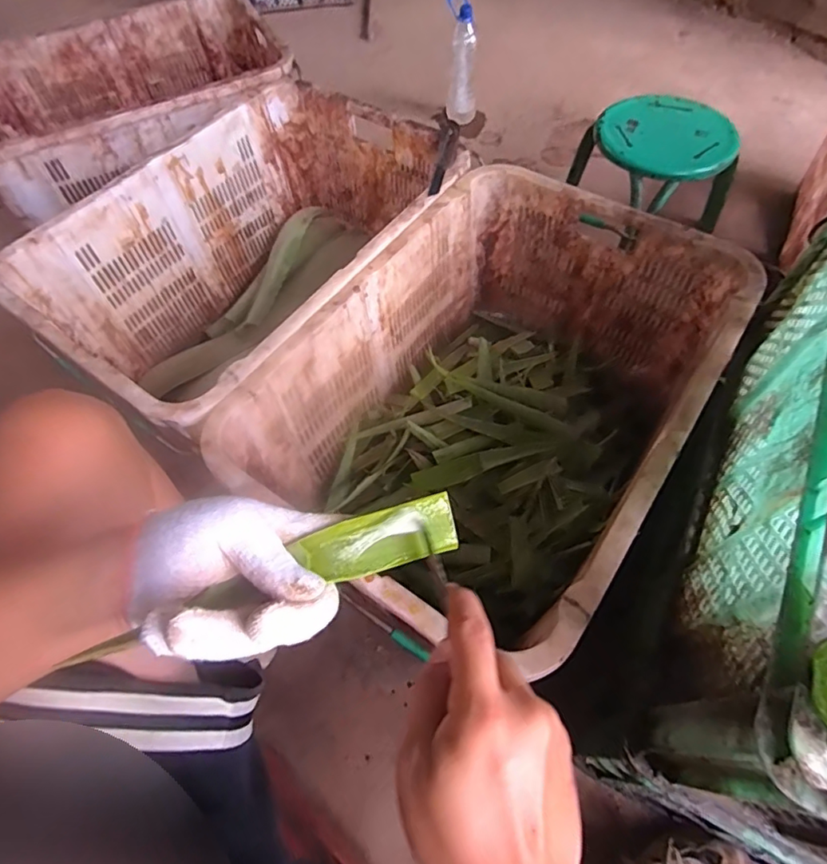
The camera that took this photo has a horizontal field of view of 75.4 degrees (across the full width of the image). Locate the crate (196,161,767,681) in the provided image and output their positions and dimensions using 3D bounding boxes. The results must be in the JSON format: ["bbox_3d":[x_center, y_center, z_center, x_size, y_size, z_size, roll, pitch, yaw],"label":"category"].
[{"bbox_3d":[0.118,-0.046,0.804,0.489,0.309,0.659,31,65,20],"label":"crate"}]

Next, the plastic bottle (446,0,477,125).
[{"bbox_3d":[0.136,-1.032,1.513,0.087,0.315,0.070,8,59,8],"label":"plastic bottle"}]

